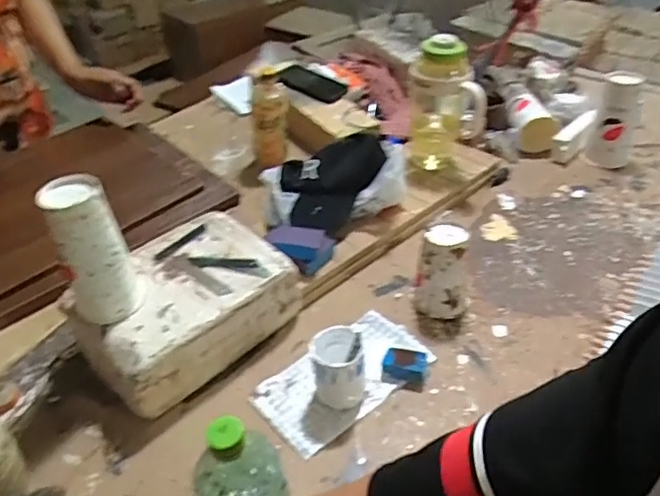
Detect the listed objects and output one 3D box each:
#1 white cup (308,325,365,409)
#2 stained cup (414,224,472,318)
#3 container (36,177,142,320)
[{"bbox_3d":[0.009,0.145,0.701,0.064,0.084,0.062,0,40,0],"label":"white cup"},{"bbox_3d":[0.160,0.034,0.812,0.074,0.120,0.070,2,40,3],"label":"stained cup"},{"bbox_3d":[-0.271,0.005,0.670,0.073,0.169,0.063,-15,42,-17],"label":"container"}]

